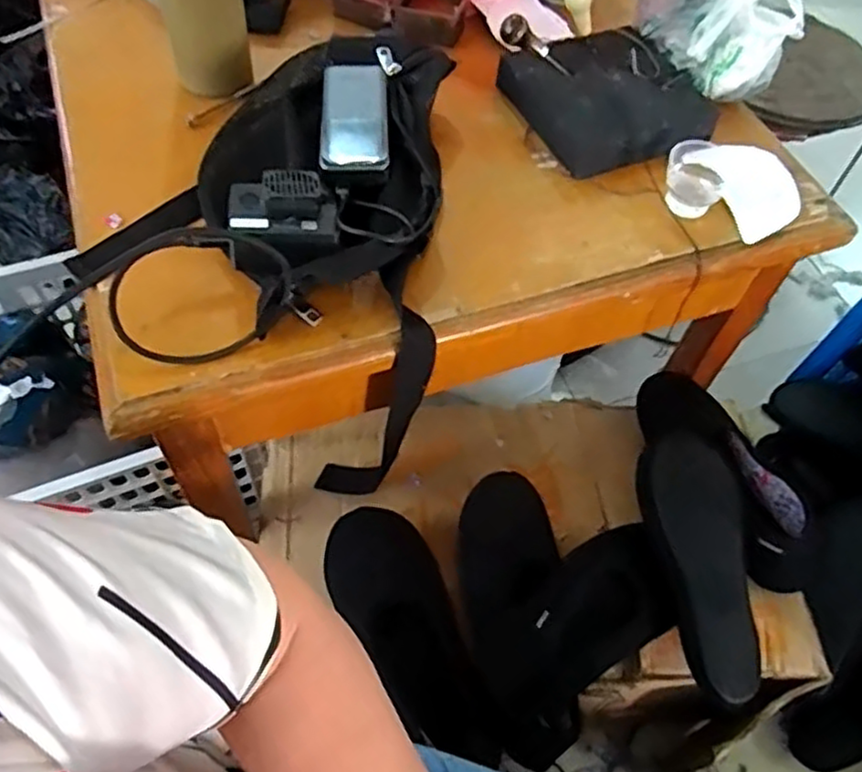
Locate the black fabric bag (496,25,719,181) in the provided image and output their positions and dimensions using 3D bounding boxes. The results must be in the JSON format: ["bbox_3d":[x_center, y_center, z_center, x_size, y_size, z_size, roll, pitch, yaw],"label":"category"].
[{"bbox_3d":[0.167,-0.259,0.643,0.158,0.036,0.170,-22,62,-18],"label":"black fabric bag"}]

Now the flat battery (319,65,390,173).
[{"bbox_3d":[-0.061,-0.218,0.560,0.052,0.020,0.125,0,58,-5],"label":"flat battery"}]

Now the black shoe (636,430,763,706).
[{"bbox_3d":[0.251,0.160,0.664,0.086,0.044,0.246,0,58,-5],"label":"black shoe"}]

